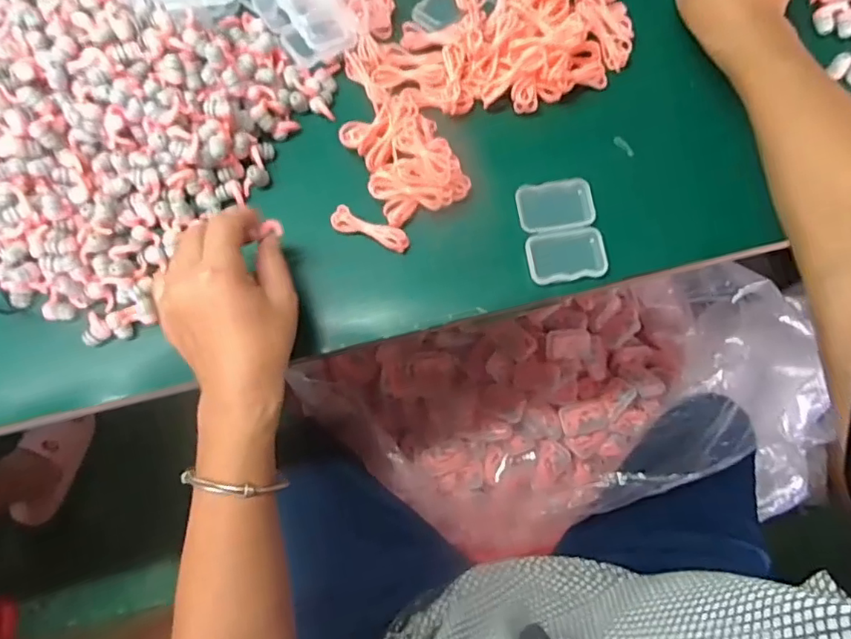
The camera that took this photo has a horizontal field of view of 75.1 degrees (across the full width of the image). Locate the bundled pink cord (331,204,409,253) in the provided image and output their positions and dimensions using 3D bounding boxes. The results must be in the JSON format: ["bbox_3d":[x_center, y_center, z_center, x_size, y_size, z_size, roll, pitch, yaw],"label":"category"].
[{"bbox_3d":[-0.040,-0.066,0.399,0.057,0.010,0.017,20,77,6],"label":"bundled pink cord"}]

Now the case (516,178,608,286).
[{"bbox_3d":[0.099,-0.065,0.405,0.056,0.010,0.076,-7,76,-1],"label":"case"}]

